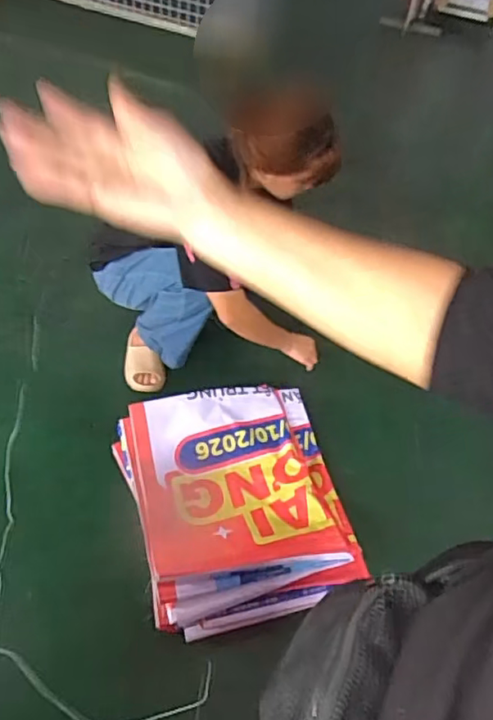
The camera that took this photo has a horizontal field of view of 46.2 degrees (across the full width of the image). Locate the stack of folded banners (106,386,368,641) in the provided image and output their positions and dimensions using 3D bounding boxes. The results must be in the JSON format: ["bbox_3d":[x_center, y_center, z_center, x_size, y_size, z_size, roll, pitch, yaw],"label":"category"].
[{"bbox_3d":[-0.012,0.287,1.291,0.465,0.131,0.516,-13,53,-15],"label":"stack of folded banners"}]

